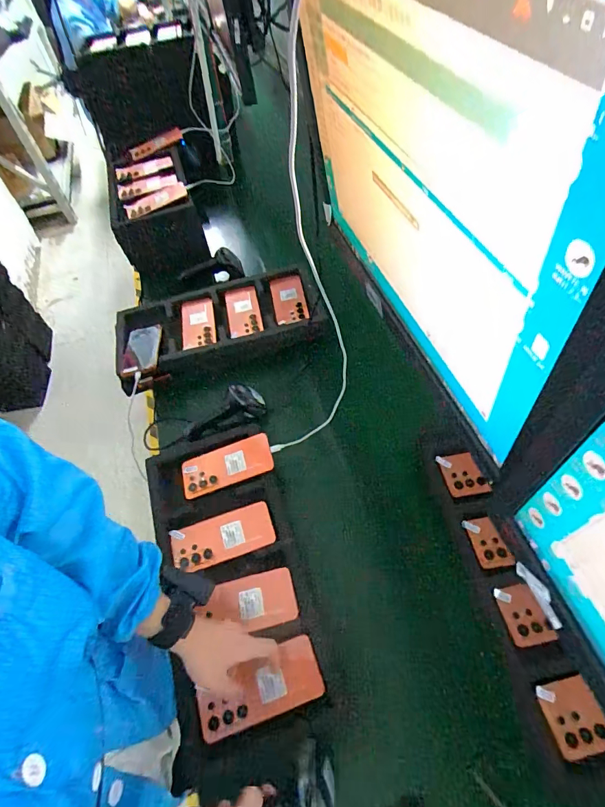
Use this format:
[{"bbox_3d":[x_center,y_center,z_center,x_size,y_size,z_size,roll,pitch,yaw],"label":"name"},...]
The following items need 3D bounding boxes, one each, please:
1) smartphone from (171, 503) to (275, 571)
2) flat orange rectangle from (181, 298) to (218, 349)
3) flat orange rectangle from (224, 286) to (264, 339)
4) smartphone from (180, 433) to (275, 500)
[{"bbox_3d":[-0.135,0.228,0.694,0.169,0.012,0.081,-19,56,-8],"label":"smartphone"},{"bbox_3d":[-0.255,-0.197,0.994,0.080,0.018,0.153,-10,67,3],"label":"flat orange rectangle"},{"bbox_3d":[-0.148,-0.231,1.018,0.081,0.019,0.178,-12,56,-4],"label":"flat orange rectangle"},{"bbox_3d":[-0.140,0.114,0.754,0.170,0.011,0.078,-20,60,2],"label":"smartphone"}]

